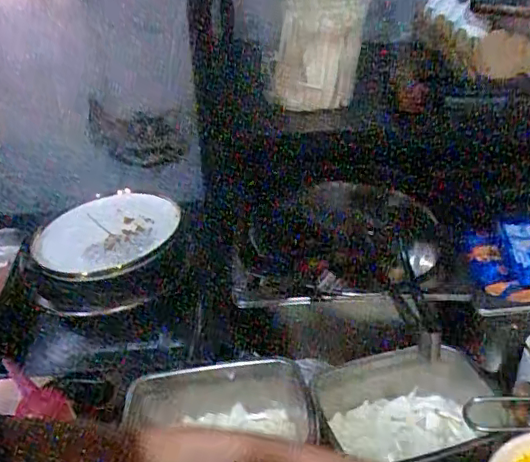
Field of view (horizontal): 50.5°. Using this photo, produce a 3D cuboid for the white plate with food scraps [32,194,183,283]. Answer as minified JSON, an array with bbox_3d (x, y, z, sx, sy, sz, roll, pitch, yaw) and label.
[{"bbox_3d":[-0.226,0.004,0.780,0.185,0.029,0.179,-4,32,2],"label":"white plate with food scraps"}]

